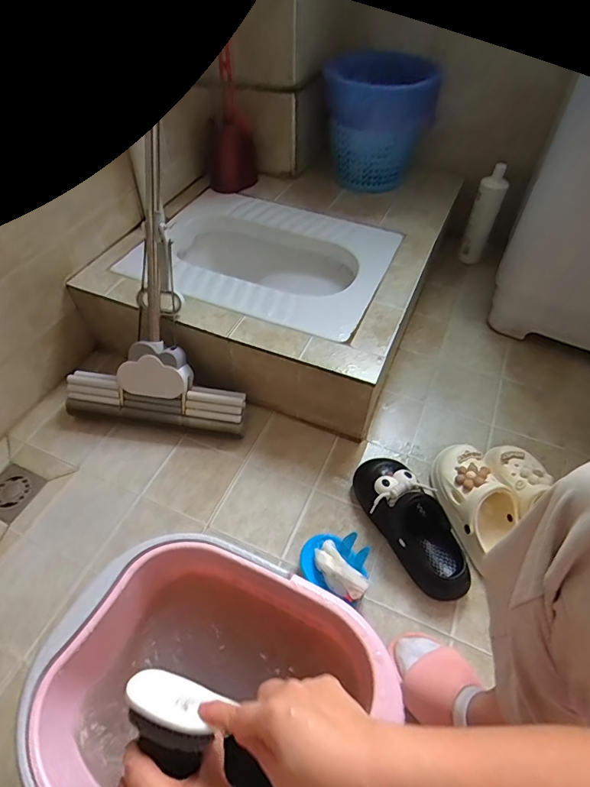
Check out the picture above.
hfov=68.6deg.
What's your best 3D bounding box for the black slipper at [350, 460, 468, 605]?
[{"bbox_3d":[0.195,0.217,0.743,0.107,0.095,0.260,-20,55,-17],"label":"black slipper"}]

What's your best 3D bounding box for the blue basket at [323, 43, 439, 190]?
[{"bbox_3d":[0.220,-0.733,1.188,0.273,0.276,0.244,12,52,8],"label":"blue basket"}]

